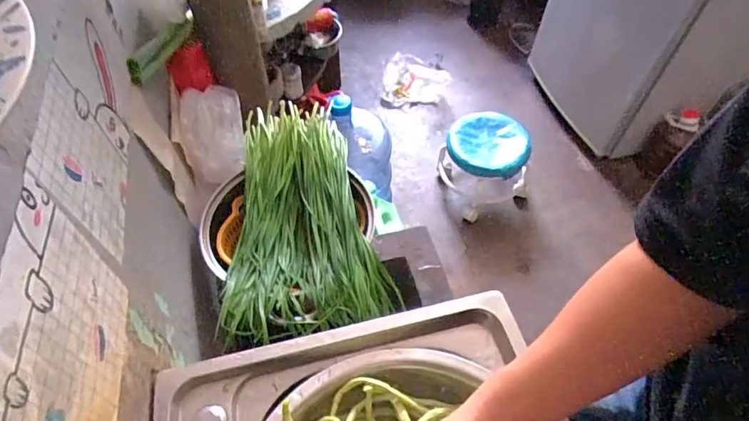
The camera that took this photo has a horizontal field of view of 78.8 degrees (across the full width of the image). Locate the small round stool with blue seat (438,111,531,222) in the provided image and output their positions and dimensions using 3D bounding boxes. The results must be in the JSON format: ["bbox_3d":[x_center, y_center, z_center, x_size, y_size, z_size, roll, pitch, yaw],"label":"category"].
[{"bbox_3d":[0.366,-0.159,1.526,0.253,0.232,0.272,0,54,0],"label":"small round stool with blue seat"}]

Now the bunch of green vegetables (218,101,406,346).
[{"bbox_3d":[-0.143,-0.003,0.815,0.266,0.059,0.482,-12,55,-9],"label":"bunch of green vegetables"}]

